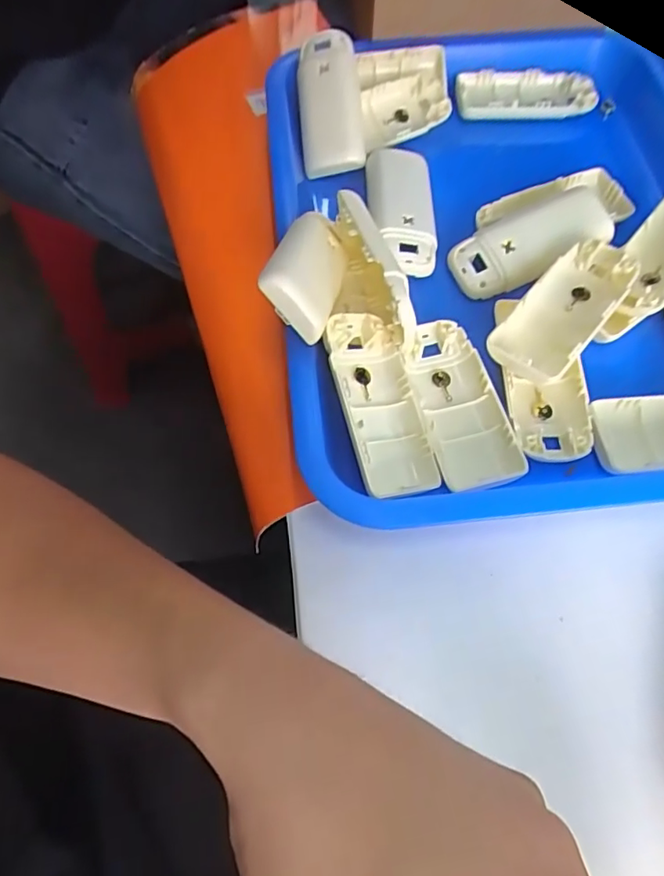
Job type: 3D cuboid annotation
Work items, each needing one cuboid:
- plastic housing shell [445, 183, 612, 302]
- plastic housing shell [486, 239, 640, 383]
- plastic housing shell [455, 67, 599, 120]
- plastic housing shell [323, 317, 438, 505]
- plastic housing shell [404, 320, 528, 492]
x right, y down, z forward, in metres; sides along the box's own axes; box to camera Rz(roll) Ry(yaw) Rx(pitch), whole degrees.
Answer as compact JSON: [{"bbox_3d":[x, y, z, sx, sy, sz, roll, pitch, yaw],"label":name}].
[{"bbox_3d":[0.130,-0.128,0.367,0.110,0.021,0.048,-28,68,0],"label":"plastic housing shell"},{"bbox_3d":[0.137,-0.075,0.336,0.042,0.026,0.106,39,69,15],"label":"plastic housing shell"},{"bbox_3d":[0.151,-0.276,0.452,0.110,0.017,0.050,-2,64,-3],"label":"plastic housing shell"},{"bbox_3d":[0.026,-0.019,0.309,0.043,0.028,0.103,-12,65,-8],"label":"plastic housing shell"},{"bbox_3d":[0.071,-0.019,0.326,0.045,0.014,0.104,-12,65,-8],"label":"plastic housing shell"}]

